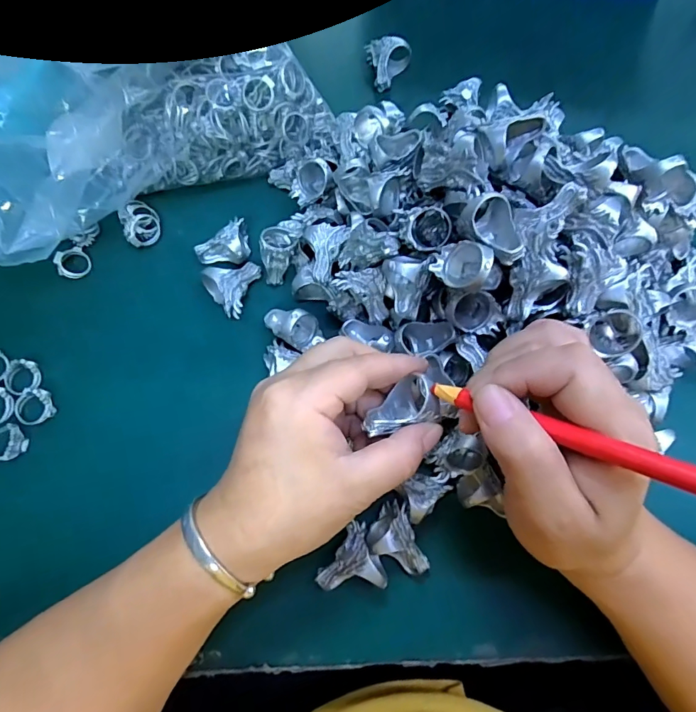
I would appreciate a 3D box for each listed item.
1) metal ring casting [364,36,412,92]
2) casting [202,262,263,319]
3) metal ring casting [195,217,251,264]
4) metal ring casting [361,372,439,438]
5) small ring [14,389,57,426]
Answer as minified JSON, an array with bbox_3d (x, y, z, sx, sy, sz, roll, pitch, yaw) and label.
[{"bbox_3d":[0.031,-0.236,0.368,0.037,0.027,0.036,1,71,-2],"label":"metal ring casting"},{"bbox_3d":[-0.076,-0.045,0.299,0.038,0.025,0.033,-15,72,-7],"label":"casting"},{"bbox_3d":[-0.087,-0.078,0.313,0.035,0.021,0.031,-5,71,-3],"label":"metal ring casting"},{"bbox_3d":[0.024,0.026,0.219,0.035,0.025,0.023,-23,73,-9],"label":"metal ring casting"},{"bbox_3d":[-0.195,0.032,0.278,0.022,0.008,0.021,1,71,-2],"label":"small ring"}]

